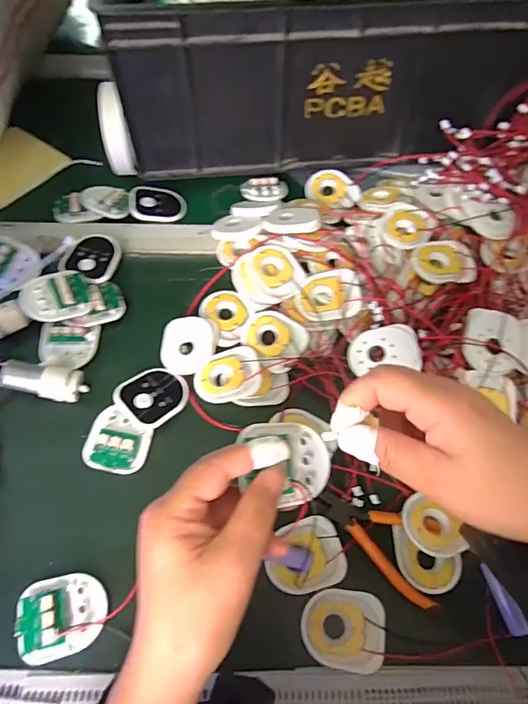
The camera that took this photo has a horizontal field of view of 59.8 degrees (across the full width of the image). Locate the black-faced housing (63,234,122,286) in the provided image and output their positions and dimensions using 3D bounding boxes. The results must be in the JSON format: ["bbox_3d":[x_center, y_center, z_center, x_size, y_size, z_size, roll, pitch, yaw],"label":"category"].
[{"bbox_3d":[-0.169,-0.094,0.457,0.051,0.008,0.055,15,60,7],"label":"black-faced housing"}]

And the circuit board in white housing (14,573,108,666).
[{"bbox_3d":[-0.141,0.183,0.319,0.057,0.012,0.050,-8,60,-7],"label":"circuit board in white housing"}]

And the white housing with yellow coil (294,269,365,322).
[{"bbox_3d":[0.059,-0.051,0.423,0.059,0.013,0.047,-7,69,13],"label":"white housing with yellow coil"}]

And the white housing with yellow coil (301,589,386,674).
[{"bbox_3d":[0.056,0.196,0.324,0.058,0.006,0.047,6,59,1],"label":"white housing with yellow coil"}]

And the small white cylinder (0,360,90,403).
[{"bbox_3d":[-0.187,0.025,0.391,0.065,0.024,0.028,14,60,-12],"label":"small white cylinder"}]

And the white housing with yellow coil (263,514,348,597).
[{"bbox_3d":[0.031,0.152,0.344,0.058,0.007,0.047,-16,61,-12],"label":"white housing with yellow coil"}]

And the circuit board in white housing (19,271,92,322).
[{"bbox_3d":[-0.193,-0.052,0.425,0.057,0.019,0.044,-19,62,-13],"label":"circuit board in white housing"}]

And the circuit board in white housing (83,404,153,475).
[{"bbox_3d":[-0.122,0.074,0.386,0.051,0.017,0.053,12,60,4],"label":"circuit board in white housing"}]

